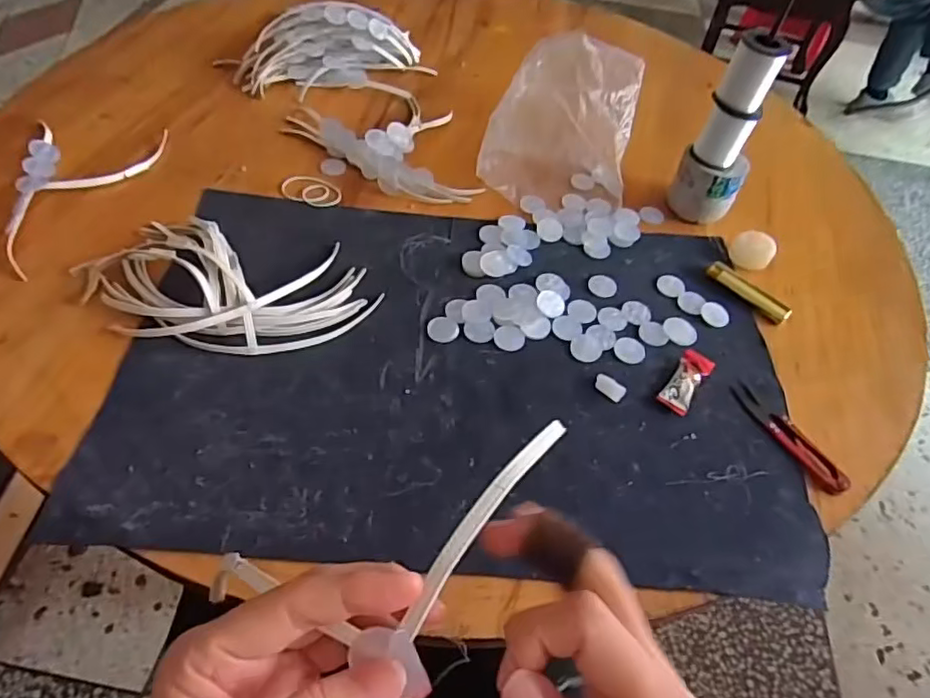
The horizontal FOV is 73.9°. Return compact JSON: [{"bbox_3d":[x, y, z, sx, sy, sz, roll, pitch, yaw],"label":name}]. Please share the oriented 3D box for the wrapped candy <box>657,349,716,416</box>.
[{"bbox_3d":[0.178,0.026,0.495,0.025,0.009,0.063,32,54,19],"label":"wrapped candy"}]

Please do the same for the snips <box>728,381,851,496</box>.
[{"bbox_3d":[0.250,0.064,0.475,0.028,0.005,0.104,-17,54,-19],"label":"snips"}]

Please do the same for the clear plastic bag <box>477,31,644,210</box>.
[{"bbox_3d":[0.108,-0.251,0.668,0.149,0.078,0.217,12,50,4],"label":"clear plastic bag"}]

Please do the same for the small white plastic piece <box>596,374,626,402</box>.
[{"bbox_3d":[0.113,0.030,0.483,0.024,0.010,0.012,35,56,21],"label":"small white plastic piece"}]

